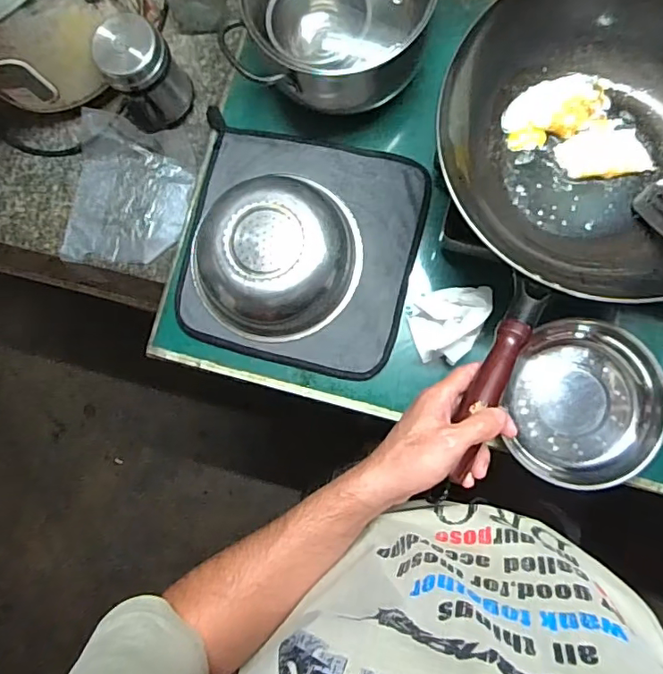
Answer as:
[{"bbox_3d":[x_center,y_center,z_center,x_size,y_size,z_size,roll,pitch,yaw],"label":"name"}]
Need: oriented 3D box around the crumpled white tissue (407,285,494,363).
[{"bbox_3d":[0.139,-0.015,0.618,0.087,0.050,0.089,4,85,6],"label":"crumpled white tissue"}]

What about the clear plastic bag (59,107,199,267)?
[{"bbox_3d":[-0.277,-0.199,0.714,0.169,0.021,0.194,8,85,6],"label":"clear plastic bag"}]

